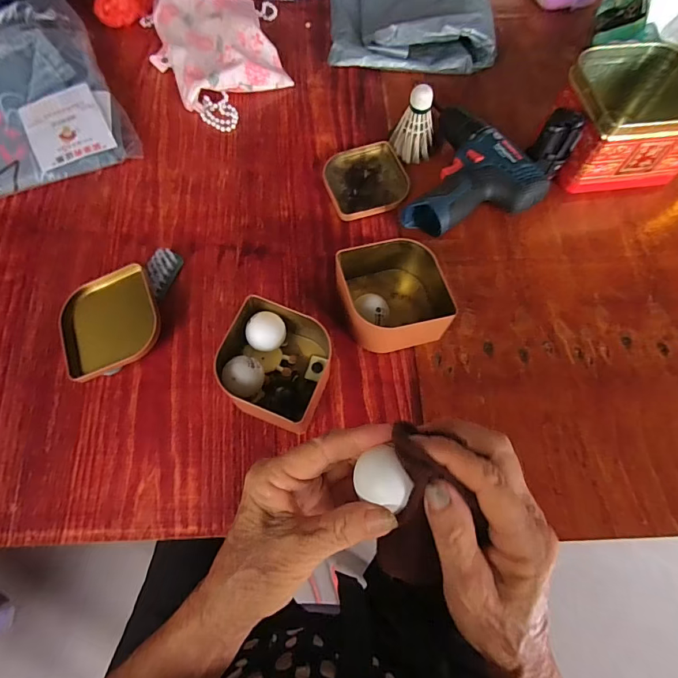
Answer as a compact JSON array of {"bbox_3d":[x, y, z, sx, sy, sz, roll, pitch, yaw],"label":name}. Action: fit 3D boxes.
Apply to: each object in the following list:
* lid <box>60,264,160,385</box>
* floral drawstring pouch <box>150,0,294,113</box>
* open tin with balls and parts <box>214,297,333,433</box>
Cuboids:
[{"bbox_3d":[-0.238,-0.017,0.425,0.102,0.025,0.094,-25,71,-11],"label":"lid"},{"bbox_3d":[-0.181,-0.424,0.586,0.167,0.042,0.208,-21,71,-10],"label":"floral drawstring pouch"},{"bbox_3d":[-0.059,0.024,0.399,0.096,0.061,0.123,9,68,2],"label":"open tin with balls and parts"}]

